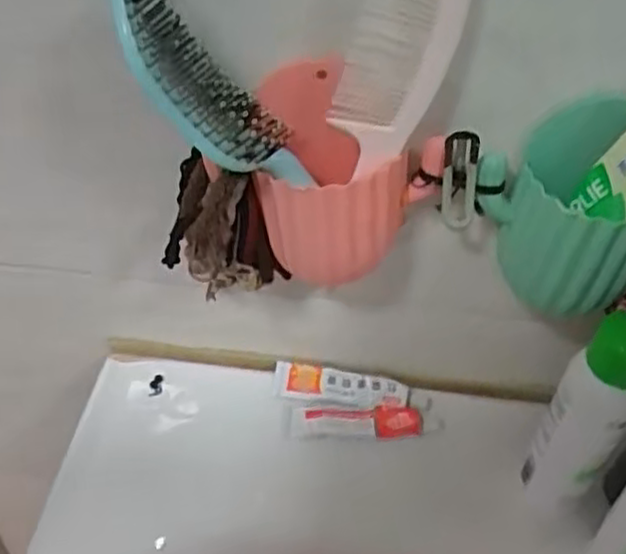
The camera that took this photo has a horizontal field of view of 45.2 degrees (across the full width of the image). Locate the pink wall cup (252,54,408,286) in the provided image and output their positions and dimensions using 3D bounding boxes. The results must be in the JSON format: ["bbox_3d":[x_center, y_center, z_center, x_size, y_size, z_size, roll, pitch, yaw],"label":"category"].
[{"bbox_3d":[0.009,-0.049,0.426,0.085,0.127,0.045,9,44,6],"label":"pink wall cup"}]

